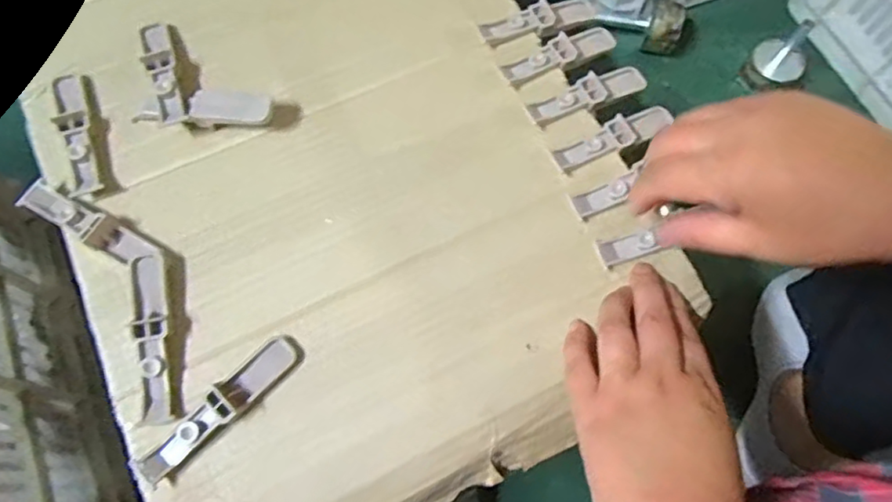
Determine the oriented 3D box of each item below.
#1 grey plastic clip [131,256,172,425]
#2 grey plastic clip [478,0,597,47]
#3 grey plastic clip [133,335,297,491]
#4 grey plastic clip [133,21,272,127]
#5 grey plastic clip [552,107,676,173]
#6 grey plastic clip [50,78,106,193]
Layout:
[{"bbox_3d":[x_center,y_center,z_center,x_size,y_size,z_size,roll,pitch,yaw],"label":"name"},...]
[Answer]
[{"bbox_3d":[-0.169,0.048,0.340,0.018,0.014,0.097,-13,71,-4],"label":"grey plastic clip"},{"bbox_3d":[0.069,-0.166,0.426,0.090,0.019,0.024,-29,73,-10],"label":"grey plastic clip"},{"bbox_3d":[-0.126,0.086,0.326,0.022,0.015,0.098,43,76,14],"label":"grey plastic clip"},{"bbox_3d":[-0.176,-0.108,0.396,0.125,0.020,0.062,37,75,12],"label":"grey plastic clip"},{"bbox_3d":[0.116,-0.077,0.394,0.094,0.017,0.021,-26,70,-22],"label":"grey plastic clip"},{"bbox_3d":[-0.240,-0.079,0.382,0.021,0.013,0.095,-20,72,-7],"label":"grey plastic clip"}]

